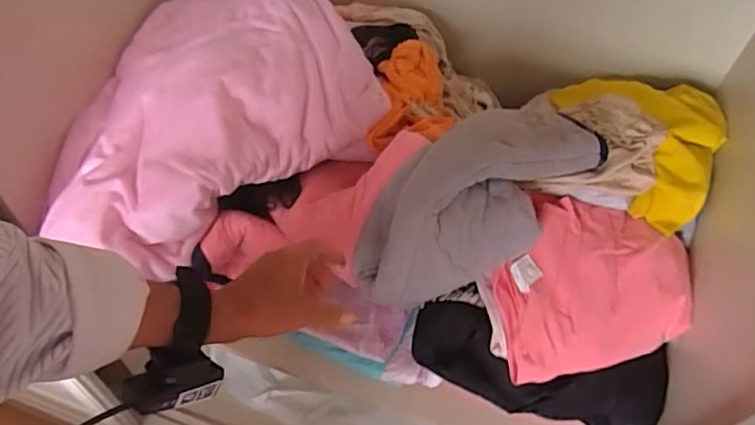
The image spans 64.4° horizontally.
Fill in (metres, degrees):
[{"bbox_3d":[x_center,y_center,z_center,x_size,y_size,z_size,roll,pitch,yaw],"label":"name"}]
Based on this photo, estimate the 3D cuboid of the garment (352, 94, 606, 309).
[{"bbox_3d":[0.110,-0.022,0.675,0.319,0.111,0.153,-38,65,-9],"label":"garment"}]

